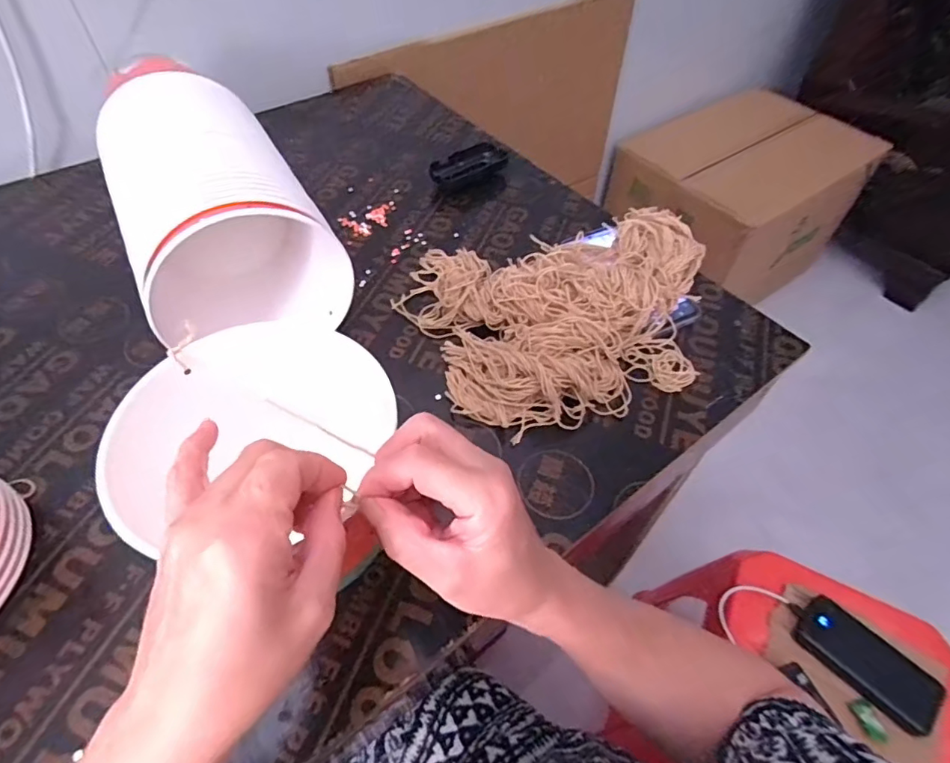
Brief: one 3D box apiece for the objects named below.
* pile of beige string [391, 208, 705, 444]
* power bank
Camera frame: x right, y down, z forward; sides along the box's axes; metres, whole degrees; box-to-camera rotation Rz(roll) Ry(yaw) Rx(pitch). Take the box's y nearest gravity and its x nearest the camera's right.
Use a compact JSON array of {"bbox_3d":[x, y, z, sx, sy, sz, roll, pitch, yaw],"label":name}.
[{"bbox_3d":[0.092,-0.091,0.528,0.302,0.061,0.265,-19,55,-15],"label":"pile of beige string"},{"bbox_3d":[0.490,0.350,0.644,0.078,0.021,0.154,-35,61,-25],"label":"power bank"}]

